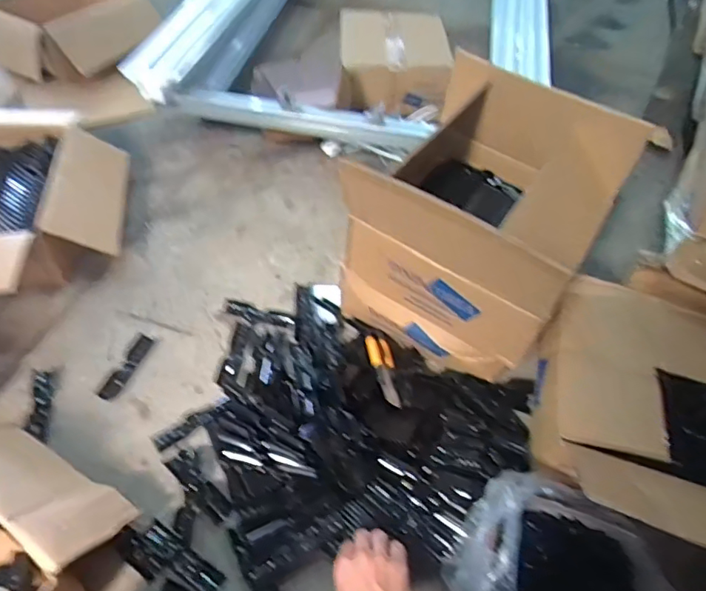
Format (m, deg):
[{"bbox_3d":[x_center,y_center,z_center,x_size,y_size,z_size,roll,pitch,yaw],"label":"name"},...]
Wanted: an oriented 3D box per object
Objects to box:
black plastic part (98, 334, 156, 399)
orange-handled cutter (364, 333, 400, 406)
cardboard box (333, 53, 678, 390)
[{"bbox_3d":[-0.375,0.118,0.906,0.027,0.008,0.128,17,51,10],"label":"black plastic part"},{"bbox_3d":[0.050,0.115,0.864,0.037,0.009,0.161,-4,33,-7],"label":"orange-handled cutter"},{"bbox_3d":[0.185,-0.103,0.818,0.312,0.353,0.303,34,56,22],"label":"cardboard box"}]

